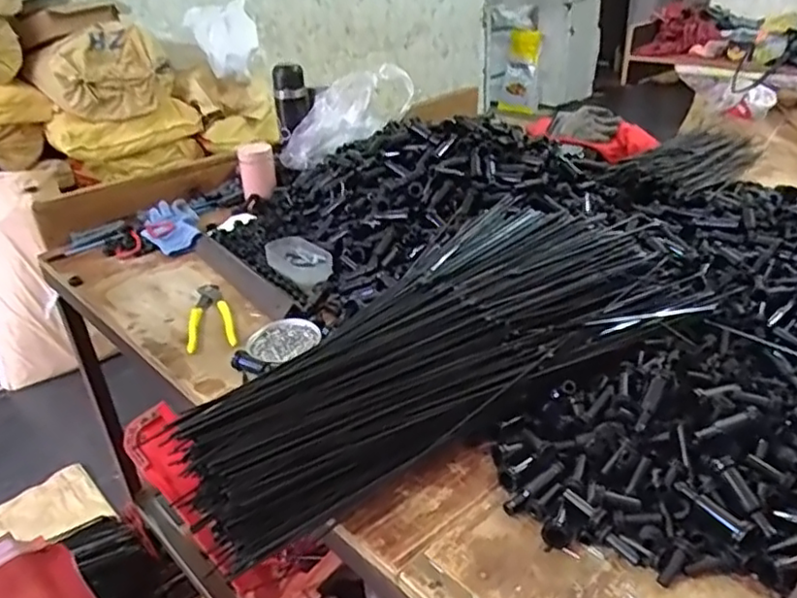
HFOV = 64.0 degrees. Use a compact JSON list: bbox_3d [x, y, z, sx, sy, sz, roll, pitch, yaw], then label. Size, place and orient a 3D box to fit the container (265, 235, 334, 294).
[{"bbox_3d":[-0.152,-0.063,0.971,0.073,0.030,0.161,-23,35,-31],"label":"container"}]

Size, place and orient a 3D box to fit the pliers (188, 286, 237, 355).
[{"bbox_3d":[-0.260,0.021,0.873,0.060,0.017,0.152,-11,31,-14],"label":"pliers"}]

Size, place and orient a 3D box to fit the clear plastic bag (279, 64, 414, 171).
[{"bbox_3d":[-0.109,-0.353,1.221,0.287,0.105,0.070,-30,27,12],"label":"clear plastic bag"}]

